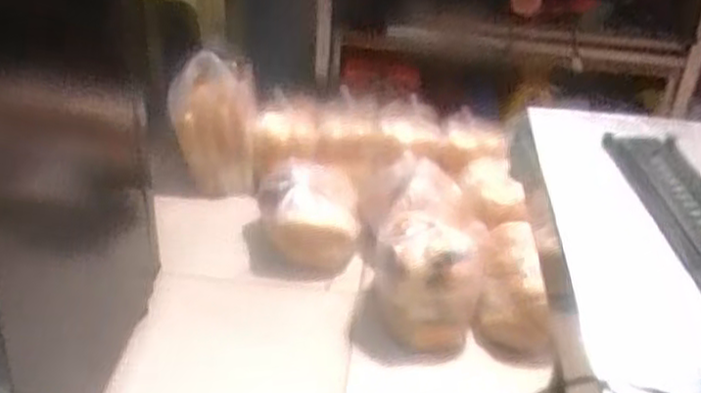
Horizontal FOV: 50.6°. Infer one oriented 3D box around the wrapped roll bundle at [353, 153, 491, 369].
[{"bbox_3d":[0.142,0.145,1.565,0.240,0.253,0.377,5,32,2],"label":"wrapped roll bundle"}]

